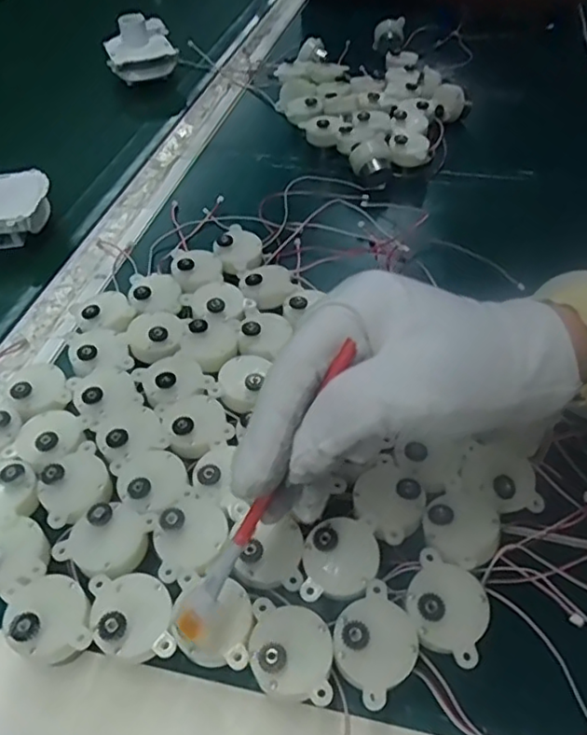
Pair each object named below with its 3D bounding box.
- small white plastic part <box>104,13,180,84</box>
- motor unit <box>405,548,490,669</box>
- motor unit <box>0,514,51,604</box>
[{"bbox_3d":[-0.162,-0.339,0.651,0.067,0.050,0.070,-12,47,-10],"label":"small white plastic part"},{"bbox_3d":[0.062,0.100,0.253,0.031,0.031,0.039,20,52,19],"label":"motor unit"},{"bbox_3d":[-0.125,0.084,0.274,0.043,0.029,0.031,31,56,27],"label":"motor unit"}]

